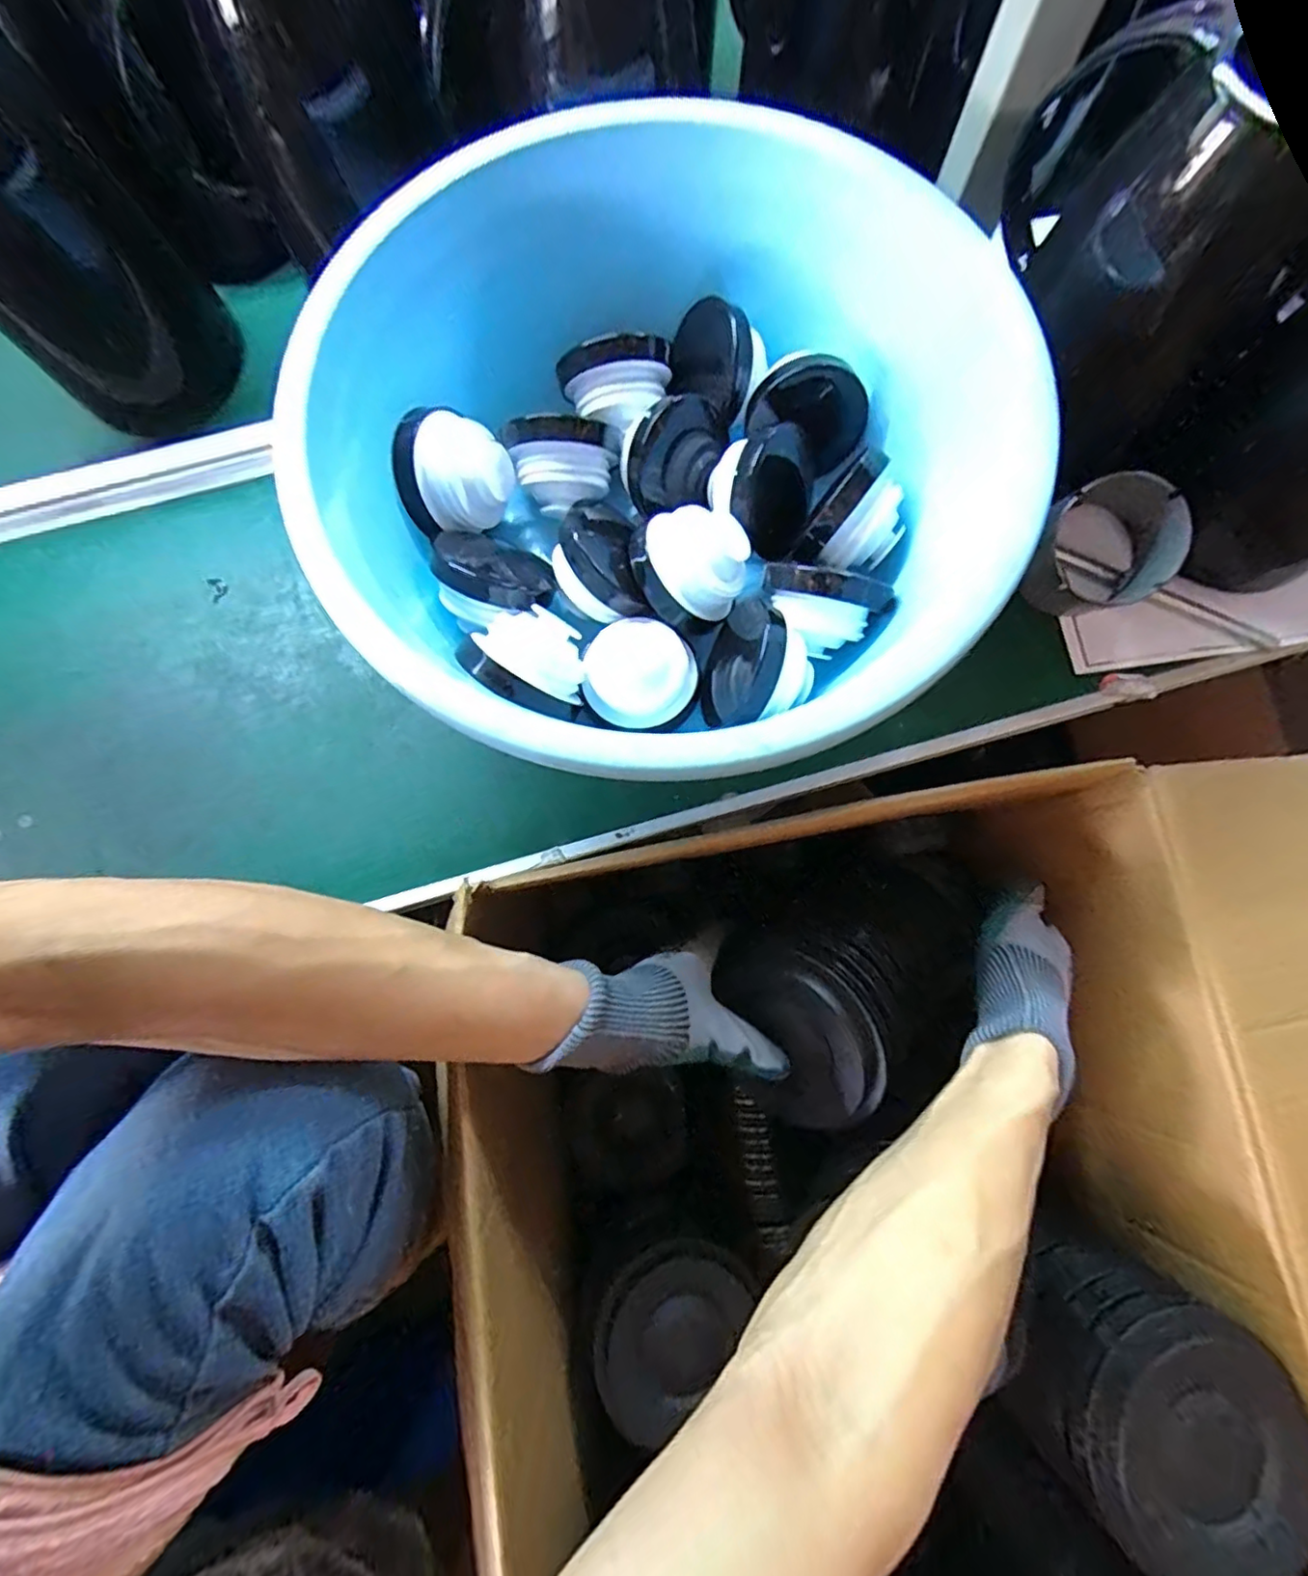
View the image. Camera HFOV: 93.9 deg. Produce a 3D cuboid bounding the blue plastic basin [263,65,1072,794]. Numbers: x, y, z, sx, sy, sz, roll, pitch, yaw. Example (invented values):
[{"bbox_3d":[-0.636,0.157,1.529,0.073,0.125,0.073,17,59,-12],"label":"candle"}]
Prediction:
[{"bbox_3d":[0.003,-0.179,0.348,0.351,0.119,0.356,0,77,1],"label":"blue plastic basin"}]

